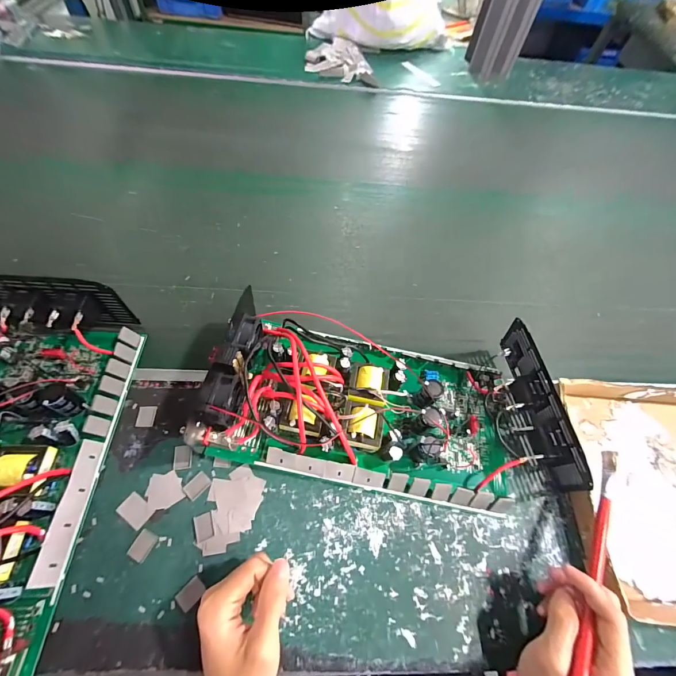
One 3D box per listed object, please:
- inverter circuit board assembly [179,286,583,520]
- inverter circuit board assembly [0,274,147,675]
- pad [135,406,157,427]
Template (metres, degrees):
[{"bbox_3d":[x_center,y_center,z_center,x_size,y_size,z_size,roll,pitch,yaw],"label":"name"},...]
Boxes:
[{"bbox_3d":[0.063,0.070,0.383,0.413,0.078,0.196,7,58,-1],"label":"inverter circuit board assembly"},{"bbox_3d":[-0.344,0.111,0.323,0.197,0.071,0.377,-1,59,-6],"label":"inverter circuit board assembly"},{"bbox_3d":[-0.222,0.091,0.385,0.020,0.004,0.024,-1,59,-6],"label":"pad"}]

